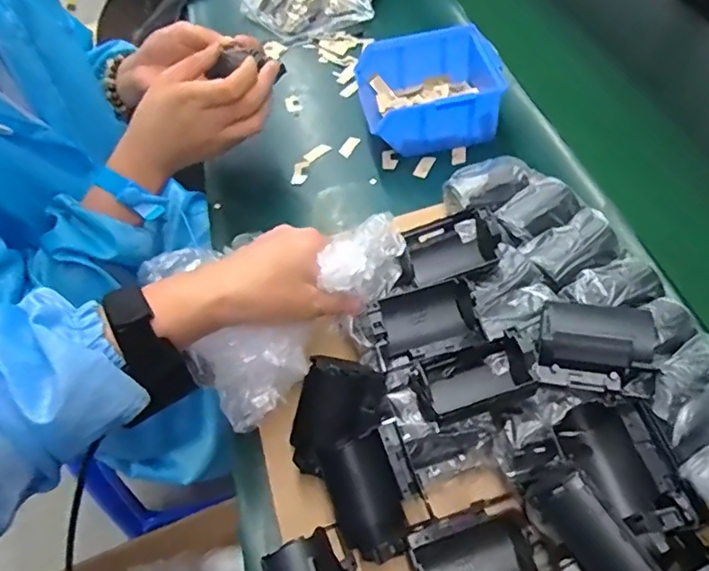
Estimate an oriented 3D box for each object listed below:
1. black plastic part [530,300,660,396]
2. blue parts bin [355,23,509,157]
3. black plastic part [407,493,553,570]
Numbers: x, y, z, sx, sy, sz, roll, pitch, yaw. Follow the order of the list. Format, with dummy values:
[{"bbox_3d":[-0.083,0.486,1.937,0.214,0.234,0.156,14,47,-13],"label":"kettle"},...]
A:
[{"bbox_3d":[0.148,0.039,0.339,0.072,0.036,0.046,5,53,7],"label":"black plastic part"},{"bbox_3d":[0.080,-0.199,0.578,0.137,0.070,0.130,-10,52,-4],"label":"blue parts bin"},{"bbox_3d":[0.070,0.154,0.319,0.075,0.031,0.042,-16,53,-9],"label":"black plastic part"}]

